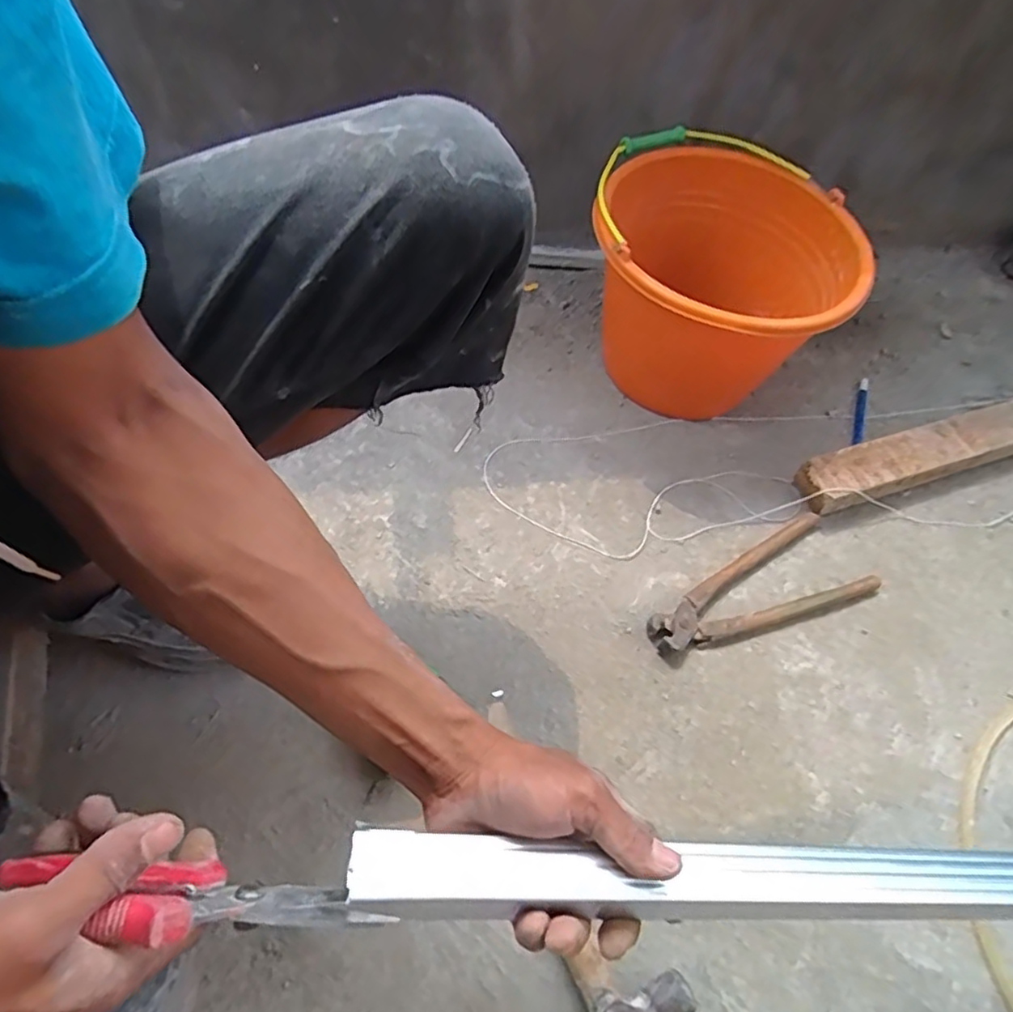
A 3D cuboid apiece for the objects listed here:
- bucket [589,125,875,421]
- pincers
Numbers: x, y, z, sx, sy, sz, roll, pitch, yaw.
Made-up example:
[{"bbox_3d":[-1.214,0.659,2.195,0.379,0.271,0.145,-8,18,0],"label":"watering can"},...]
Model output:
[{"bbox_3d":[0.214,-0.231,0.736,0.276,0.215,0.267,2,57,-4],"label":"bucket"},{"bbox_3d":[0.247,0.084,0.644,0.237,0.019,0.095,-20,61,-17],"label":"pincers"}]

